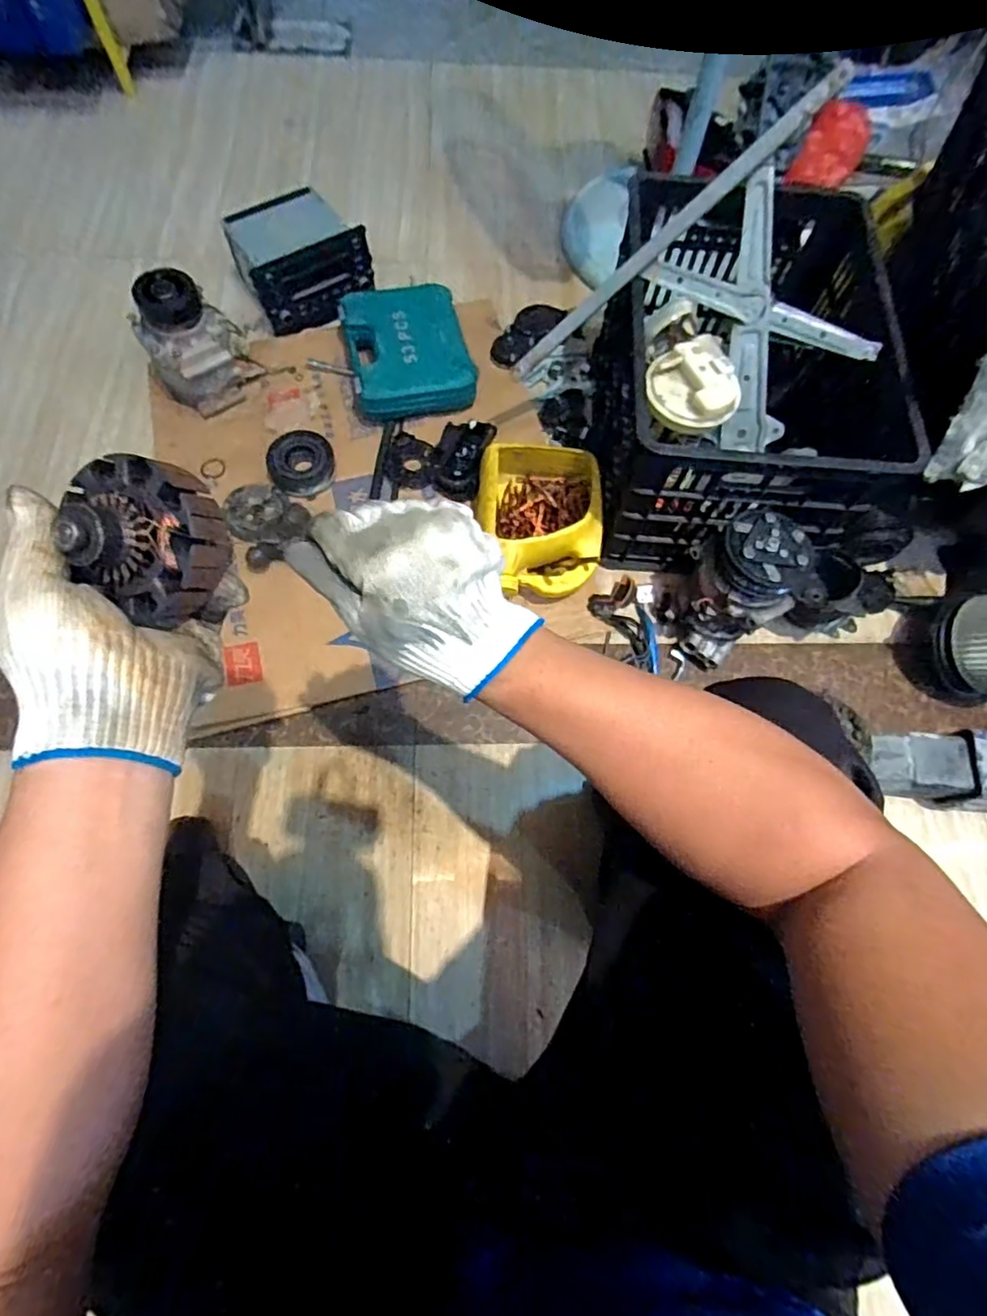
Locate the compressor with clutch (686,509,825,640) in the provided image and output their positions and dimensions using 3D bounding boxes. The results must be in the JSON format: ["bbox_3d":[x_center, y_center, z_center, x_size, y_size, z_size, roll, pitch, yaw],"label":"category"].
[{"bbox_3d":[0.331,-0.100,0.799,0.116,0.163,0.120,9,70,1],"label":"compressor with clutch"}]

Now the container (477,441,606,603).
[{"bbox_3d":[0.068,-0.200,0.879,0.175,0.095,0.216,0,70,-2],"label":"container"}]

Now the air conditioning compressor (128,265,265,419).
[{"bbox_3d":[-0.476,-0.505,0.948,0.158,0.184,0.112,-29,73,-12],"label":"air conditioning compressor"}]

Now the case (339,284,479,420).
[{"bbox_3d":[-0.149,-0.525,1.024,0.206,0.073,0.248,-16,71,-8],"label":"case"}]

